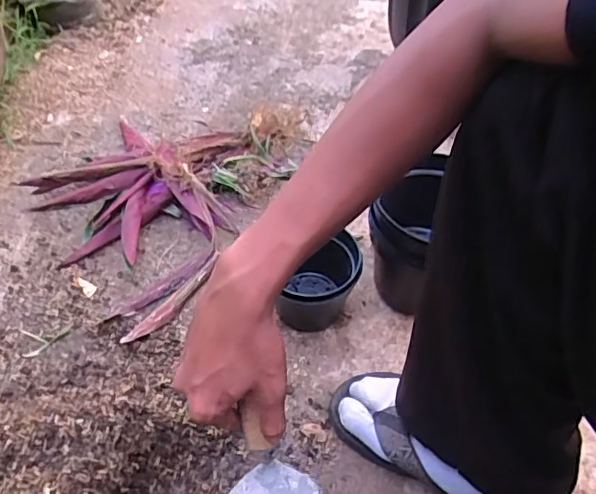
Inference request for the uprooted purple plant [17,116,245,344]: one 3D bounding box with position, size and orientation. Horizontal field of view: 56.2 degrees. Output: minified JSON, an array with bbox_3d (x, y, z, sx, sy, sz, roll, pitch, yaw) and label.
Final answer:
[{"bbox_3d":[-0.251,-0.083,0.904,0.356,0.095,0.399,27,52,17],"label":"uprooted purple plant"}]

